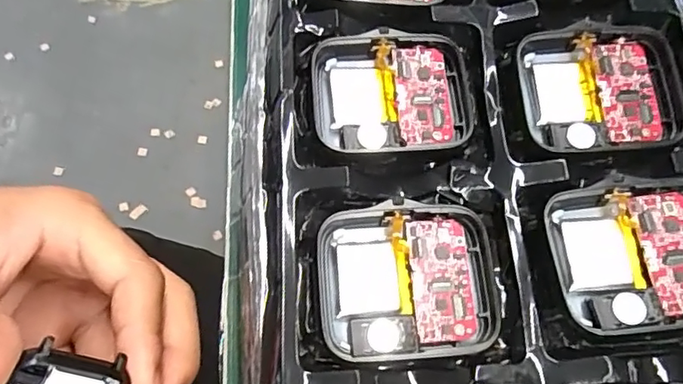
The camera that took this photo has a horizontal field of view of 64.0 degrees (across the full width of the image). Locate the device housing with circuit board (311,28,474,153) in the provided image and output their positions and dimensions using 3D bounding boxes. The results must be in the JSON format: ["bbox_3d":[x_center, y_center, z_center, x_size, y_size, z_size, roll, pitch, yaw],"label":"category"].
[{"bbox_3d":[0.014,-0.027,0.152,0.043,0.007,0.036,-2,67,-3],"label":"device housing with circuit board"}]

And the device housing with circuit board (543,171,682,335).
[{"bbox_3d":[0.074,0.015,0.135,0.042,0.009,0.037,-4,67,-4],"label":"device housing with circuit board"}]

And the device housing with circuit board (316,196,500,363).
[{"bbox_3d":[0.016,0.022,0.133,0.043,0.007,0.036,-3,67,-3],"label":"device housing with circuit board"}]

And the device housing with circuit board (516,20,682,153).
[{"bbox_3d":[0.073,-0.028,0.151,0.043,0.009,0.036,-2,67,-3],"label":"device housing with circuit board"}]

